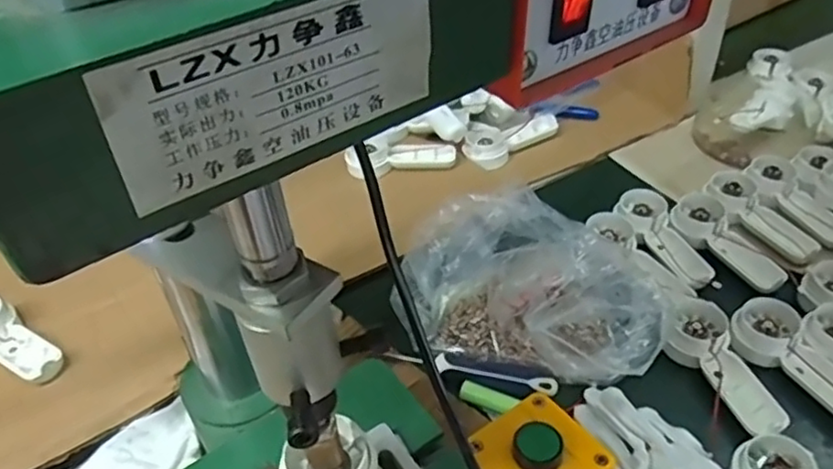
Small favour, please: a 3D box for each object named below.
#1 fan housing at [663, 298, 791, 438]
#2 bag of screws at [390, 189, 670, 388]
[{"bbox_3d":[0.219,0.092,0.470,0.055,0.033,0.112,-17,47,-14],"label":"fan housing"},{"bbox_3d":[0.092,0.027,0.513,0.207,0.056,0.168,19,49,21],"label":"bag of screws"}]

